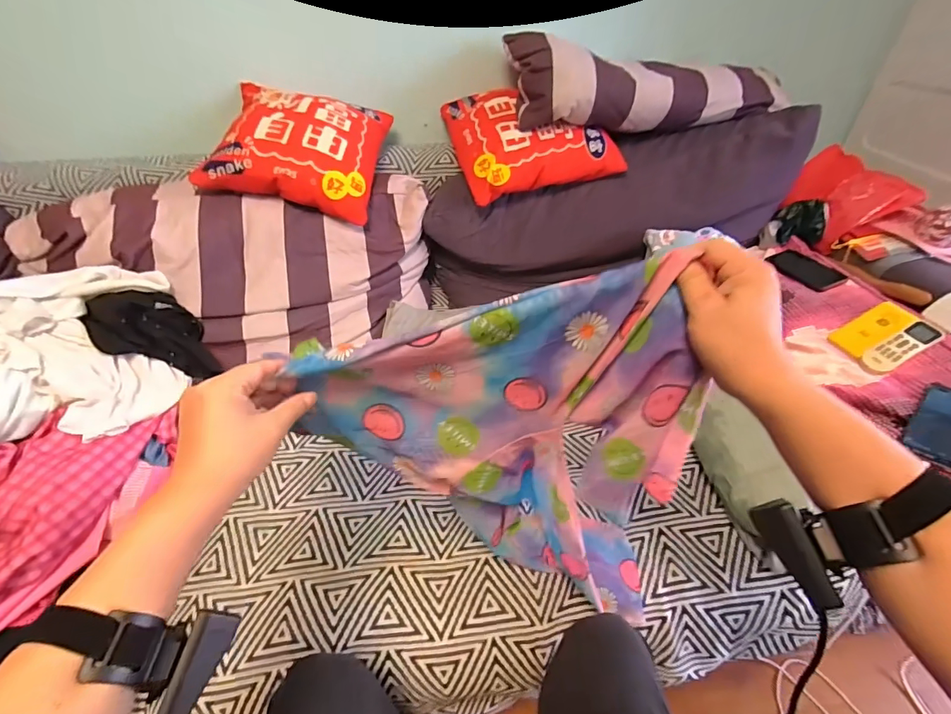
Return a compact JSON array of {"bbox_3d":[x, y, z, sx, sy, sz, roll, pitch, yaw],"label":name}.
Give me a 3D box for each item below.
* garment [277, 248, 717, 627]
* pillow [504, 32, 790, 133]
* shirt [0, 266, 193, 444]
[{"bbox_3d":[0.035,0.118,0.522,0.380,0.474,0.103,9,42,11],"label":"garment"},{"bbox_3d":[0.390,-0.626,1.004,0.604,0.149,0.249,-6,41,-6],"label":"pillow"},{"bbox_3d":[-0.705,-0.016,0.761,0.321,0.210,0.373,32,50,31],"label":"shirt"}]

